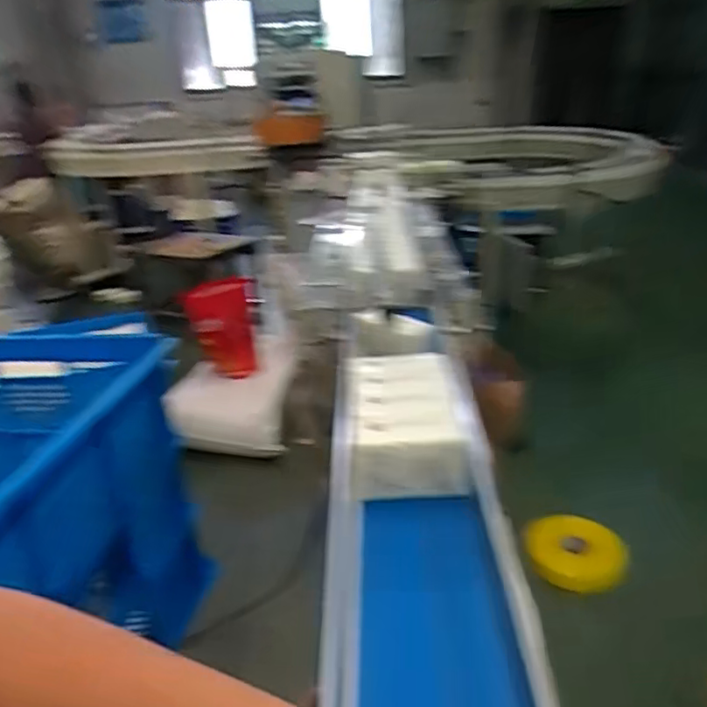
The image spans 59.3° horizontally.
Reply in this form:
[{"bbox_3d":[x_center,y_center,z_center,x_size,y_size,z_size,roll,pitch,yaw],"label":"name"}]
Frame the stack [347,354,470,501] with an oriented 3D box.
[{"bbox_3d":[0.072,0.094,0.903,0.148,0.093,0.268,-3,24,3],"label":"stack"}]

